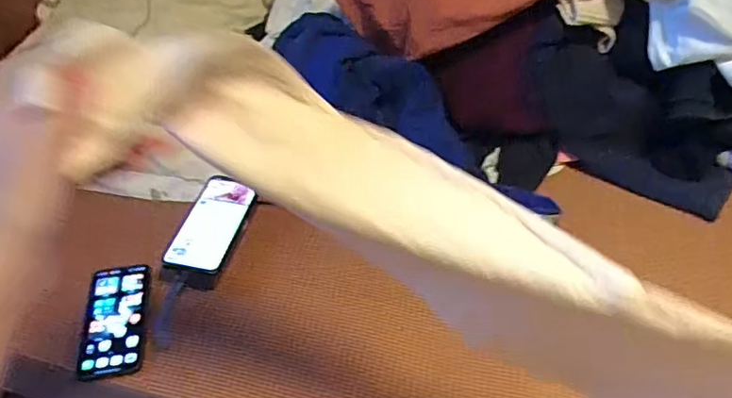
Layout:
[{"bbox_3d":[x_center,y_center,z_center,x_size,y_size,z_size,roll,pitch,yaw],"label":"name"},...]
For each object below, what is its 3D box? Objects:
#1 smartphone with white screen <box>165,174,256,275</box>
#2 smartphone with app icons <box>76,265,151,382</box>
[{"bbox_3d":[-0.203,0.031,0.753,0.082,0.011,0.155,12,49,3],"label":"smartphone with white screen"},{"bbox_3d":[-0.306,0.143,0.686,0.070,0.010,0.149,-7,46,-4],"label":"smartphone with app icons"}]

